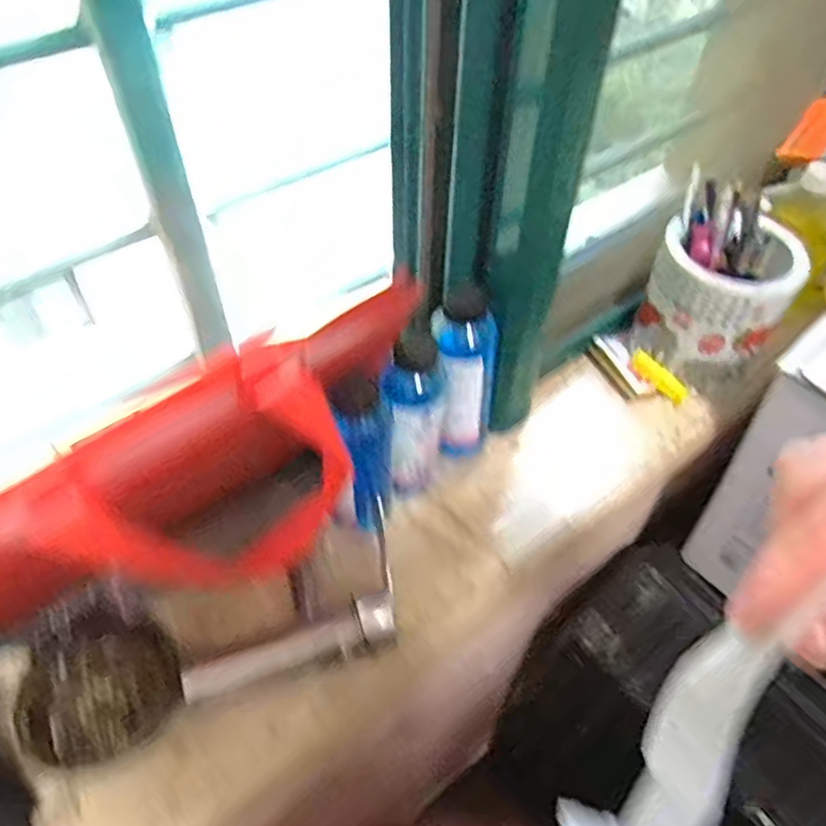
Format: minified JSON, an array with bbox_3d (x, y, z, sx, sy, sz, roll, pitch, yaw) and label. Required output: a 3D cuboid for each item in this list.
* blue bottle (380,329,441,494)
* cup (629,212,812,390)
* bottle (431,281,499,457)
[{"bbox_3d":[0.000,0.012,0.485,0.041,0.143,0.052,5,51,2],"label":"blue bottle"},{"bbox_3d":[0.263,-0.102,0.581,0.110,0.156,0.102,1,51,-1],"label":"cup"},{"bbox_3d":[0.037,-0.020,0.508,0.050,0.153,0.050,5,51,2],"label":"bottle"}]

